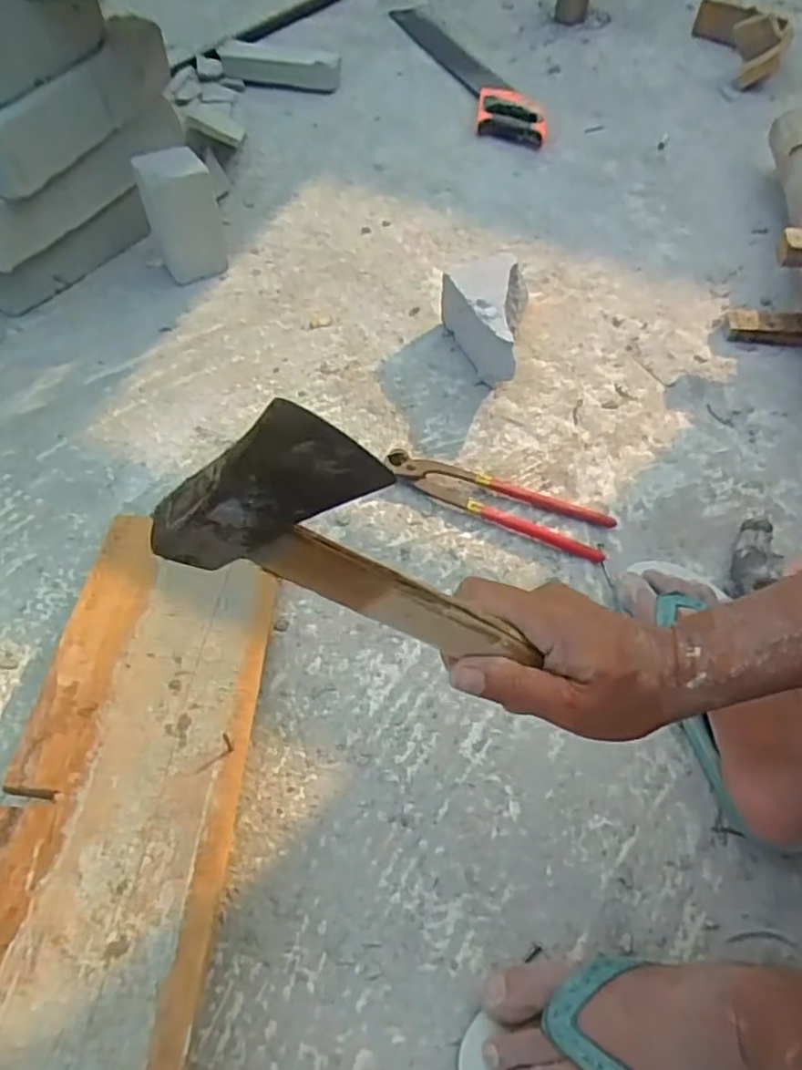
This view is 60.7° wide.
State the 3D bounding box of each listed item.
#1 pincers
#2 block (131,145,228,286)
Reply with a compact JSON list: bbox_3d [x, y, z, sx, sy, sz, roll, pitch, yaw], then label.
[{"bbox_3d":[0.099,-0.039,0.721,0.240,0.015,0.059,21,59,11],"label":"pincers"},{"bbox_3d":[-0.272,-0.401,0.859,0.086,0.145,0.072,-16,60,-12],"label":"block"}]

